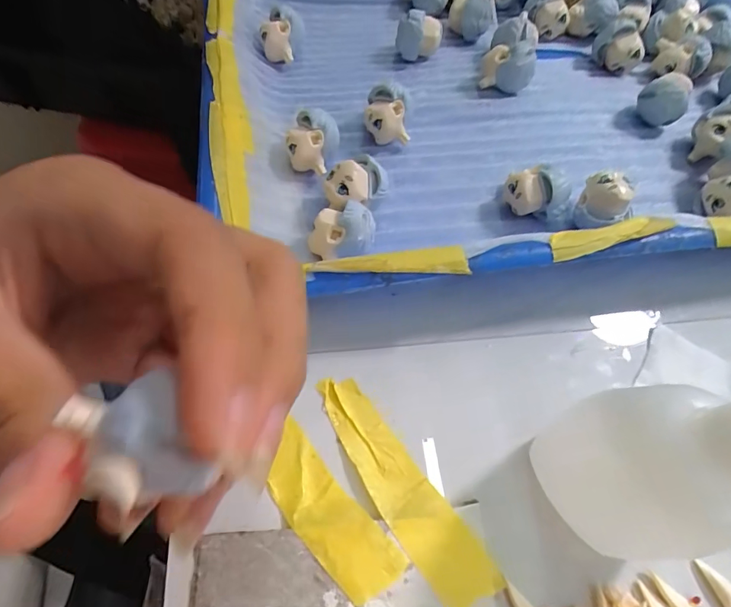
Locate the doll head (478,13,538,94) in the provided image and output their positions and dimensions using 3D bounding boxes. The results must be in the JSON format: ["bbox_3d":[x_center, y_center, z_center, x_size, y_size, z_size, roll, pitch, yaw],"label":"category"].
[{"bbox_3d":[0.081,-0.139,0.244,0.027,0.024,0.042,14,61,6],"label":"doll head"}]

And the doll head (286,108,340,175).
[{"bbox_3d":[-0.024,-0.075,0.205,0.022,0.024,0.022,6,61,0],"label":"doll head"}]

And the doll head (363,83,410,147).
[{"bbox_3d":[0.010,-0.091,0.214,0.021,0.025,0.017,4,61,-2],"label":"doll head"}]

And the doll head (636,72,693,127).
[{"bbox_3d":[0.159,-0.108,0.234,0.023,0.021,0.019,29,64,13],"label":"doll head"}]

